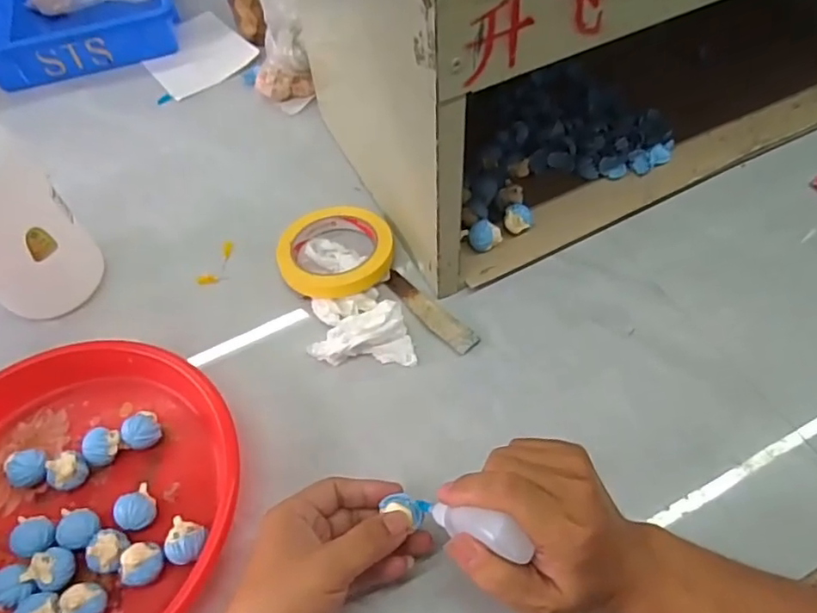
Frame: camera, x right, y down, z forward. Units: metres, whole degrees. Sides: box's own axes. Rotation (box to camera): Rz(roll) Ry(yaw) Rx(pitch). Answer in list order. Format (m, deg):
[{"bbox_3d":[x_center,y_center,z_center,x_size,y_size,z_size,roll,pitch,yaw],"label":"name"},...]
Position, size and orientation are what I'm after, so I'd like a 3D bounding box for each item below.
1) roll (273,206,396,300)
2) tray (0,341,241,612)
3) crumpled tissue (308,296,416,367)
[{"bbox_3d":[-0.068,-0.049,0.563,0.106,0.024,0.099,-2,57,3],"label":"roll"},{"bbox_3d":[-0.253,0.145,0.436,0.253,0.028,0.247,-2,57,3],"label":"tray"},{"bbox_3d":[-0.040,0.016,0.514,0.088,0.025,0.064,-1,57,4],"label":"crumpled tissue"}]

